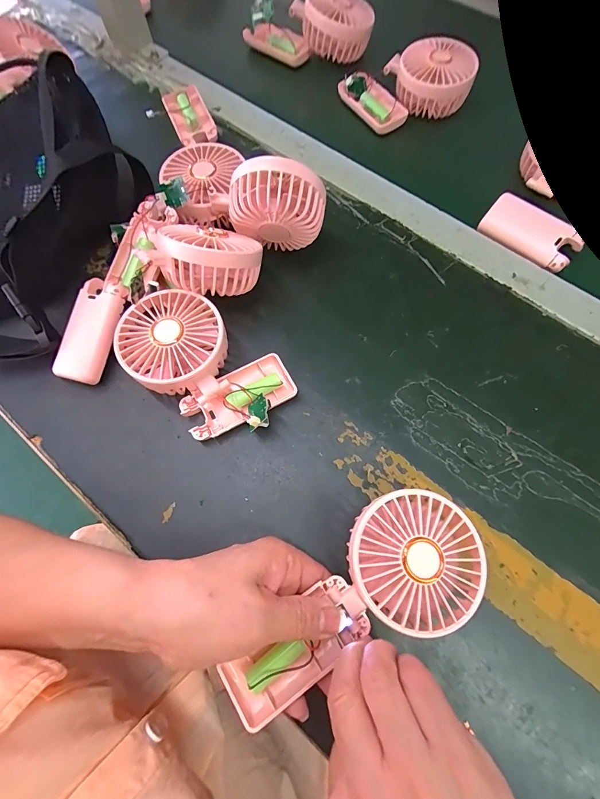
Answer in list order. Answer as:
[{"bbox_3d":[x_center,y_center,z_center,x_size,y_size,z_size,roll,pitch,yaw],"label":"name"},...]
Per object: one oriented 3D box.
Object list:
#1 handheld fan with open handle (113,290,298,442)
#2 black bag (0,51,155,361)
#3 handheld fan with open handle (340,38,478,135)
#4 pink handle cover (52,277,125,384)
[{"bbox_3d":[-0.083,-0.026,0.299,0.149,0.046,0.094,32,75,11],"label":"handheld fan with open handle"},{"bbox_3d":[-0.307,-0.165,0.326,0.256,0.112,0.264,16,72,7],"label":"black bag"},{"bbox_3d":[0.123,-0.362,0.406,0.128,0.058,0.076,-17,72,-4],"label":"handheld fan with open handle"},{"bbox_3d":[-0.185,-0.059,0.311,0.040,0.012,0.089,16,88,7],"label":"pink handle cover"}]

